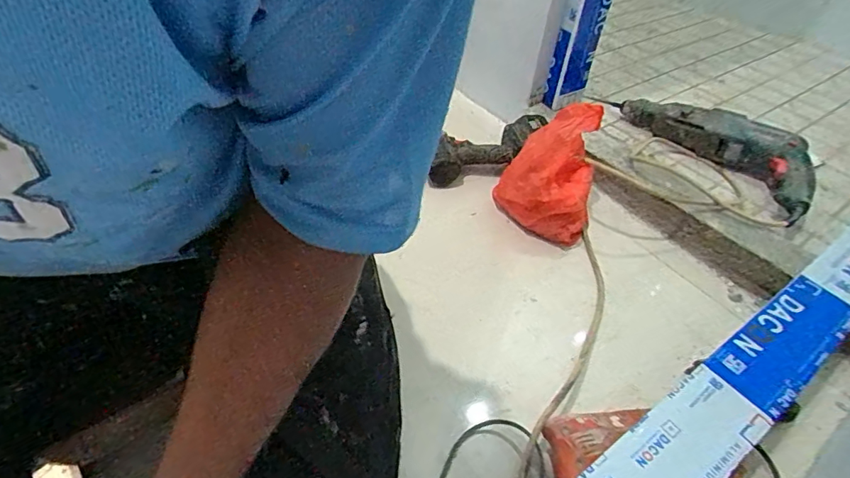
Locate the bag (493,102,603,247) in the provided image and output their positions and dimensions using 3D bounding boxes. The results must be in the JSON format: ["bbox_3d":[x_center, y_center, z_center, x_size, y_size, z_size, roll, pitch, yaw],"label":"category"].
[{"bbox_3d":[0.204,-0.117,0.801,0.148,0.180,0.201,13,45,8],"label":"bag"}]

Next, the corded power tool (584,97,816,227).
[{"bbox_3d":[0.543,-0.208,0.949,0.130,0.121,0.484,-15,48,-20],"label":"corded power tool"}]

